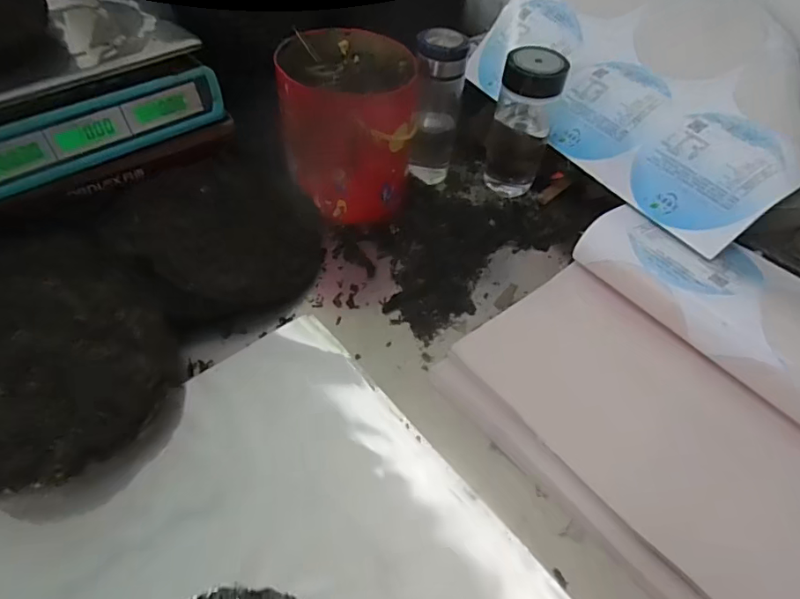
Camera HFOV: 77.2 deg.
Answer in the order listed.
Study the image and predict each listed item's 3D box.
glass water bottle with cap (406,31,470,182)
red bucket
[{"bbox_3d":[0.046,-0.244,0.664,0.055,0.198,0.060,15,51,7],"label":"glass water bottle with cap"},{"bbox_3d":[-0.065,-0.216,0.642,0.157,0.179,0.173,6,51,0],"label":"red bucket"}]

